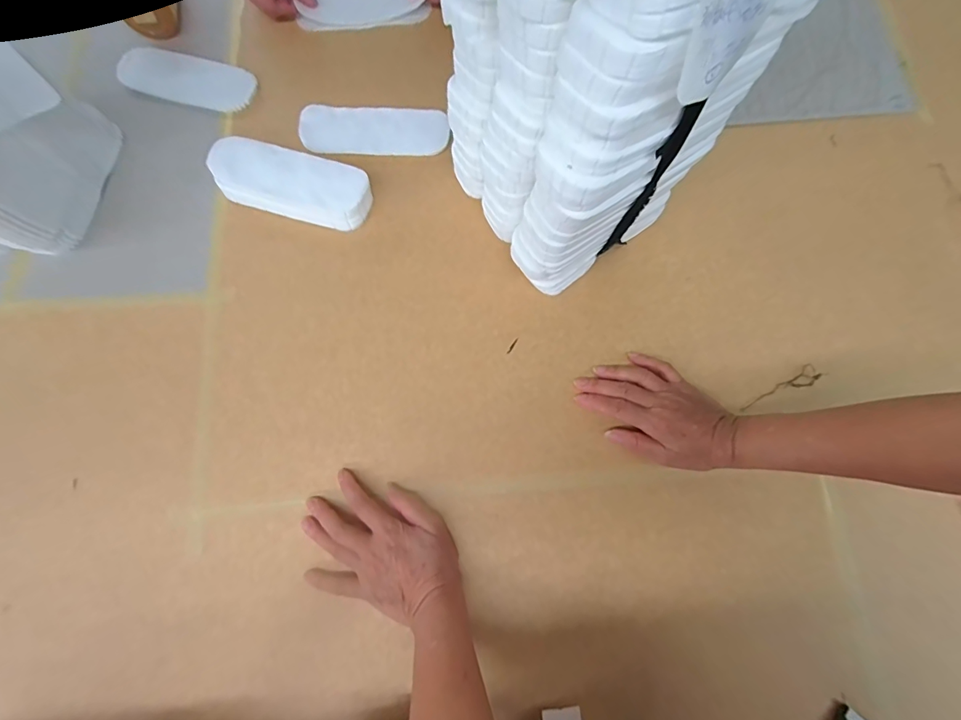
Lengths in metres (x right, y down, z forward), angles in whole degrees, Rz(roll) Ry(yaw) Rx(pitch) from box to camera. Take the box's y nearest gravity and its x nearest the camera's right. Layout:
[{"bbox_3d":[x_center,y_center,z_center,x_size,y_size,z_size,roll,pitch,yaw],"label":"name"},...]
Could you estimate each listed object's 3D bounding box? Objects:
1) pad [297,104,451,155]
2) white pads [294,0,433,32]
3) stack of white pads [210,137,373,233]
[{"bbox_3d":[-0.135,-0.296,0.565,0.186,0.018,0.067,-2,75,1],"label":"pad"},{"bbox_3d":[-0.159,-0.491,0.601,0.170,0.012,0.062,-3,96,-1],"label":"white pads"},{"bbox_3d":[-0.229,-0.212,0.532,0.186,0.052,0.070,15,76,5],"label":"stack of white pads"}]

